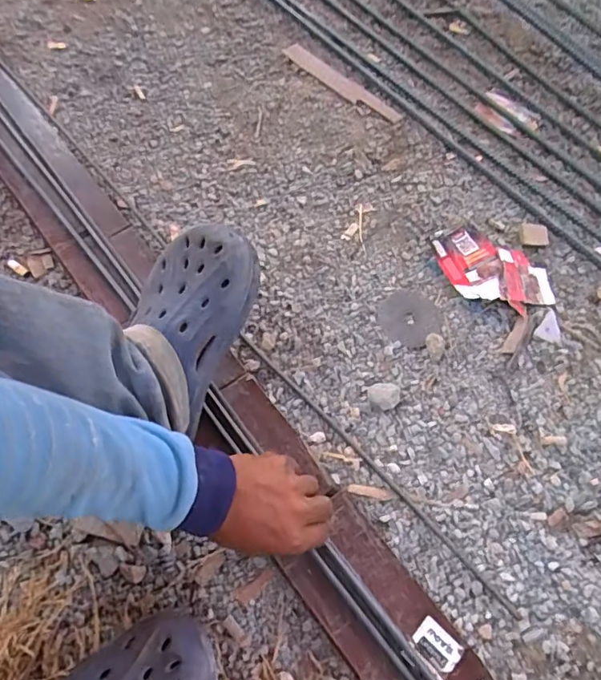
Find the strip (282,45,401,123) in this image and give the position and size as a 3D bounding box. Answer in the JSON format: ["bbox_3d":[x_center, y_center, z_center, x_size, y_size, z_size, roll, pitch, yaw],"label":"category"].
[{"bbox_3d":[0.061,-0.391,0.825,0.033,0.006,0.219,-40,72,-20],"label":"strip"}]

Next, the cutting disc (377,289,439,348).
[{"bbox_3d":[0.128,-0.029,0.639,0.068,0.004,0.078,39,68,16],"label":"cutting disc"}]

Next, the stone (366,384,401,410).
[{"bbox_3d":[0.090,0.061,0.588,0.034,0.012,0.030,13,64,4],"label":"stone"}]

